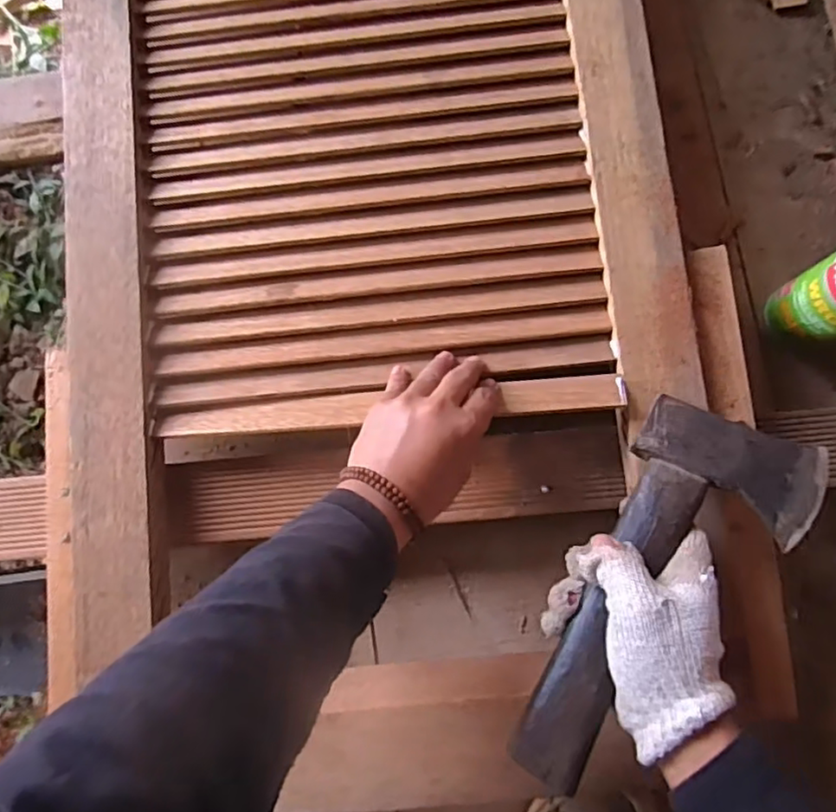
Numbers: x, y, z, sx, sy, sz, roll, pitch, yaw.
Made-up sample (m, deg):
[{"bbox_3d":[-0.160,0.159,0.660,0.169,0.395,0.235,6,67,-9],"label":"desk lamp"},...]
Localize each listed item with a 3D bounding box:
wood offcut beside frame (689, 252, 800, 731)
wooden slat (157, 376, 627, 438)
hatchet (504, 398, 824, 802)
[{"bbox_3d":[0.243,0.050,0.471,0.042,0.018,0.357,-4,81,2],"label":"wood offcut beside frame"},{"bbox_3d":[-0.027,0.002,0.489,0.369,0.015,0.027,-4,81,6],"label":"wooden slat"},{"bbox_3d":[0.153,0.123,0.398,0.109,0.026,0.266,33,81,7],"label":"hatchet"}]

